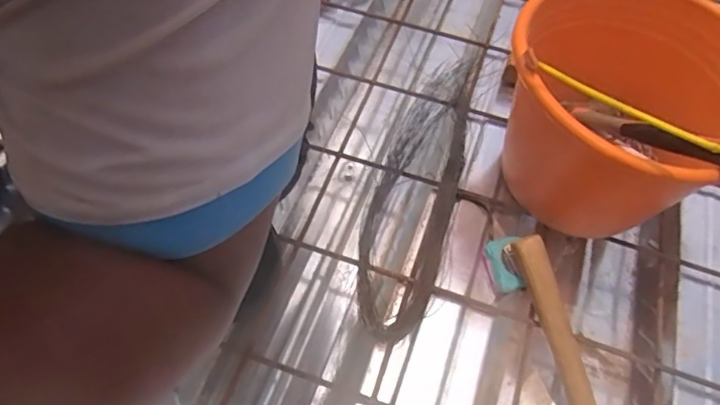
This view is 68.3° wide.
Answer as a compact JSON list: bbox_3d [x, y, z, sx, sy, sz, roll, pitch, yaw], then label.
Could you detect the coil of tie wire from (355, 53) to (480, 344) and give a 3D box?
[{"bbox_3d":[0.089,-0.051,0.751,0.110,0.053,0.505,16,58,6],"label":"coil of tie wire"}]

